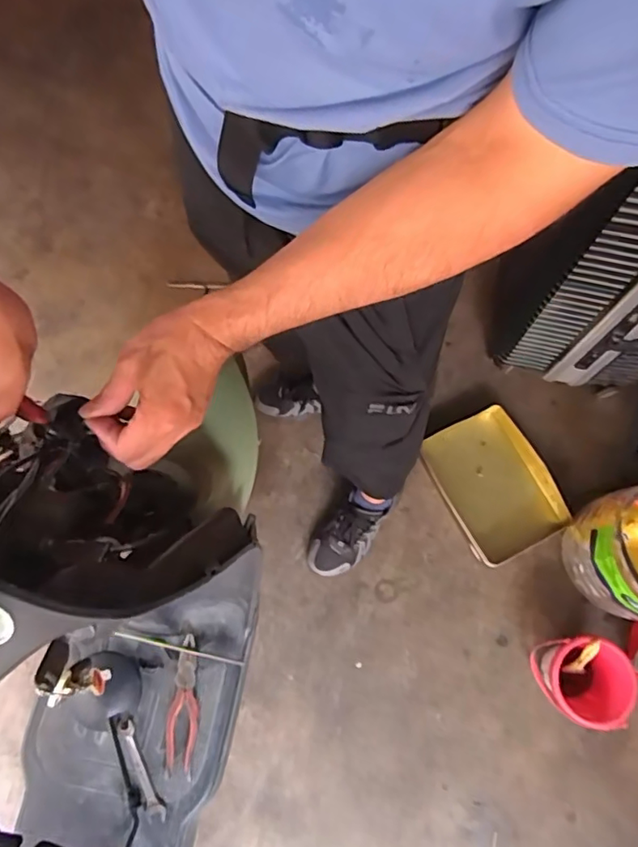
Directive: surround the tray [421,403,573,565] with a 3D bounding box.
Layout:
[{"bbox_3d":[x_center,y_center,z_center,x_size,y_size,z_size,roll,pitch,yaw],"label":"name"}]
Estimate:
[{"bbox_3d":[0.383,0.128,1.197,0.234,0.040,0.303,-25,75,-6],"label":"tray"}]

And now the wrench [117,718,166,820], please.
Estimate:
[{"bbox_3d":[-0.262,0.504,0.801,0.026,0.013,0.142,-28,75,-7],"label":"wrench"}]

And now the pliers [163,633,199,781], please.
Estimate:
[{"bbox_3d":[-0.203,0.427,0.834,0.048,0.011,0.191,6,74,3],"label":"pliers"}]

